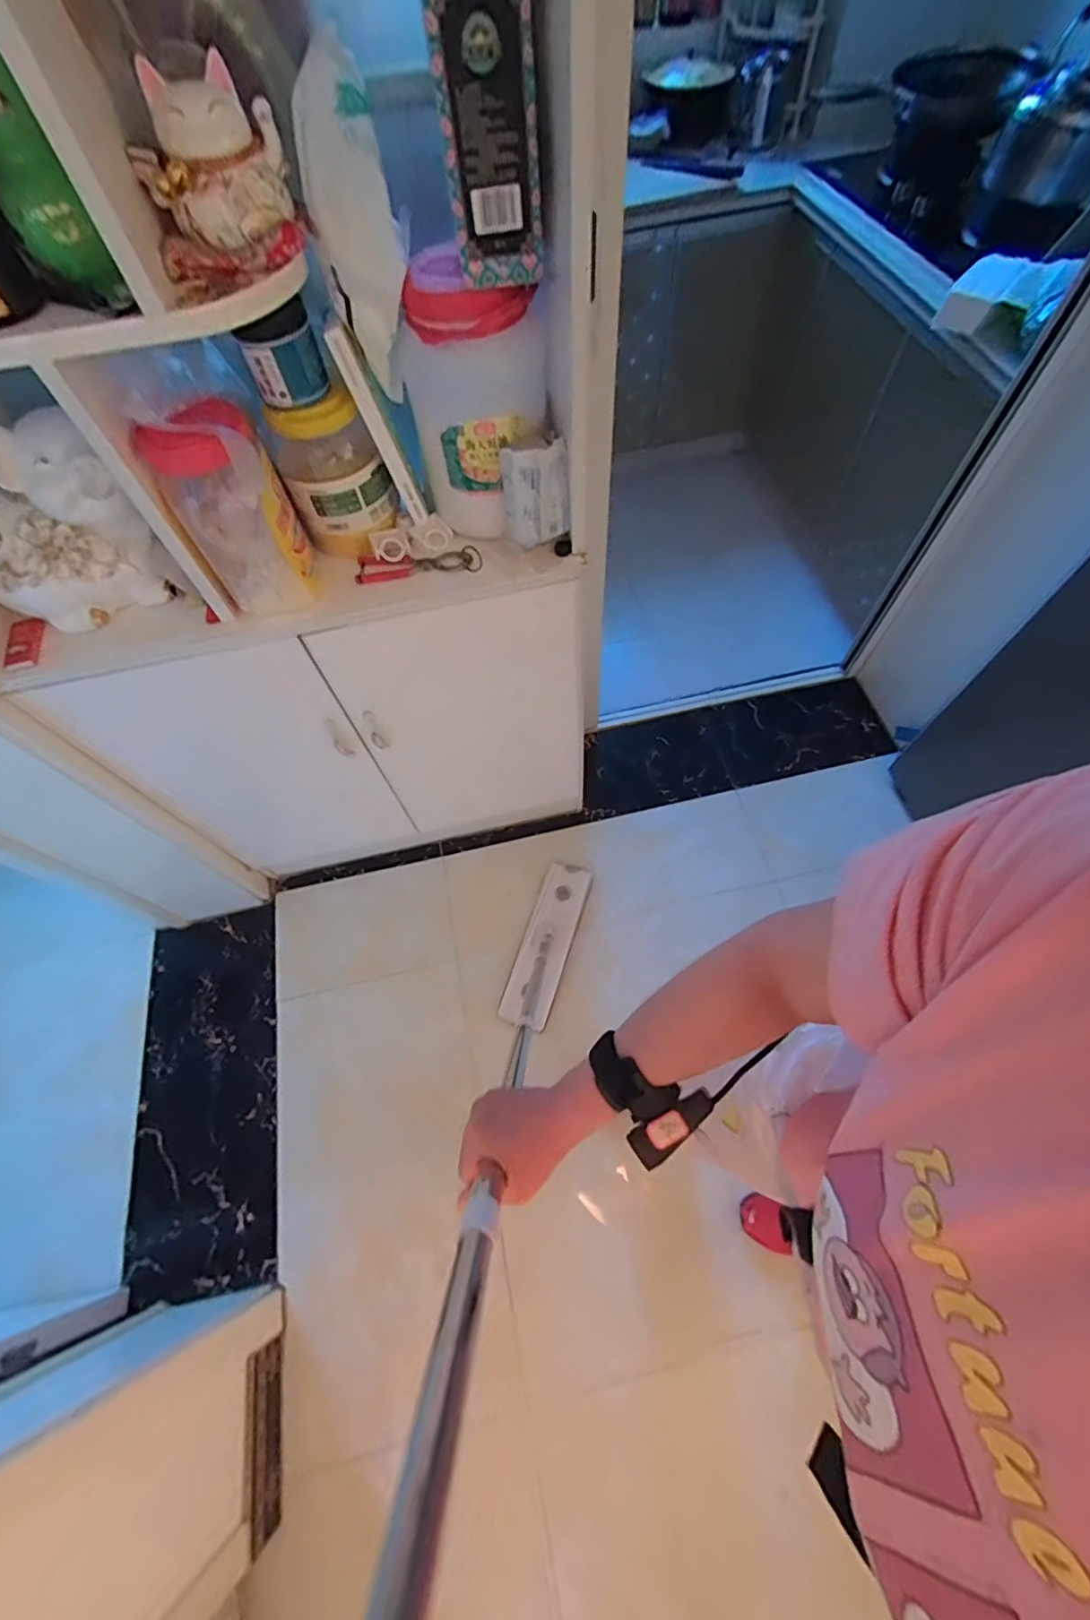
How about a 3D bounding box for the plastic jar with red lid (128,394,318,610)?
[{"bbox_3d":[-0.370,-0.362,0.686,0.129,0.217,0.099,-28,65,-11],"label":"plastic jar with red lid"}]

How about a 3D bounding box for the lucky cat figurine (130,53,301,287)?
[{"bbox_3d":[-0.287,-0.544,0.486,0.127,0.103,0.093,-19,63,-6],"label":"lucky cat figurine"}]

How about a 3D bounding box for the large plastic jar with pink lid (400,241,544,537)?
[{"bbox_3d":[-0.087,-0.501,0.710,0.128,0.275,0.109,36,70,19],"label":"large plastic jar with pink lid"}]

